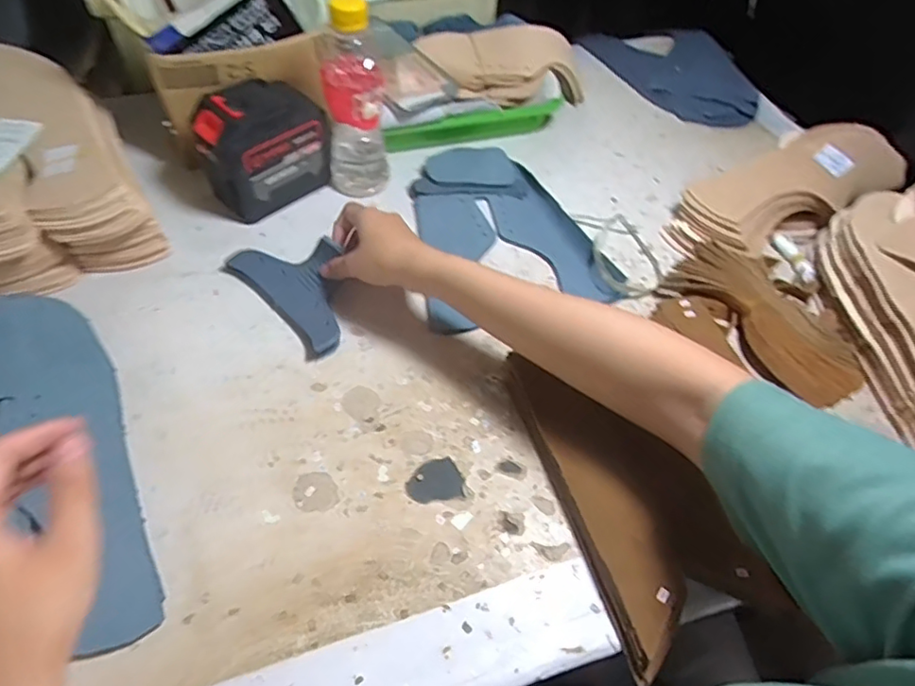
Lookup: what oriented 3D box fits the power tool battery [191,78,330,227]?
[{"bbox_3d":[-0.192,-0.194,0.581,0.073,0.106,0.117,38,60,21],"label":"power tool battery"}]

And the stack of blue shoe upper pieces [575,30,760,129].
[{"bbox_3d":[0.312,-0.379,0.813,0.177,0.031,0.249,-27,60,-22],"label":"stack of blue shoe upper pieces"}]

